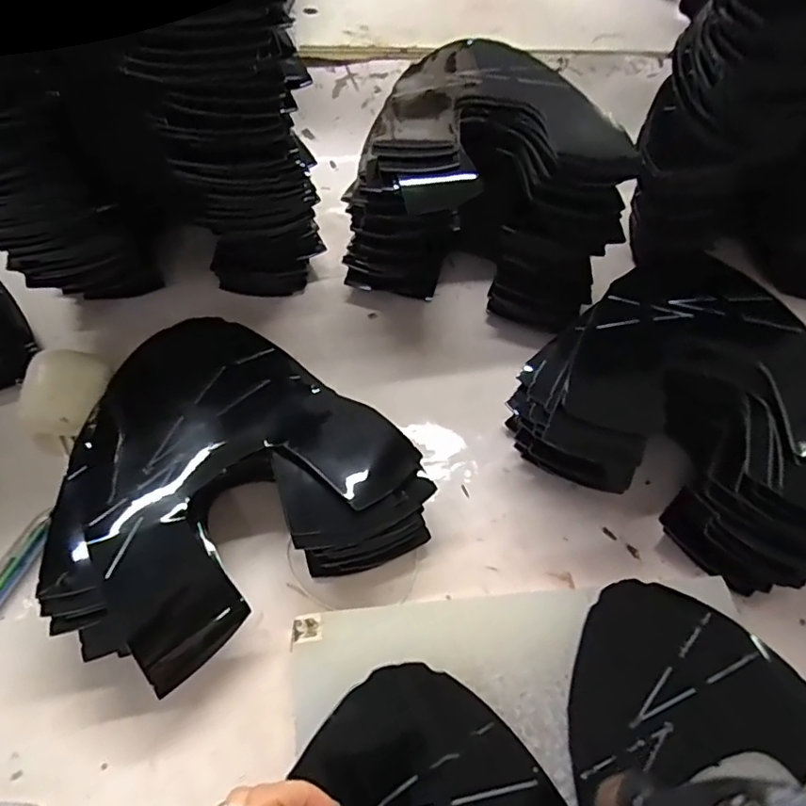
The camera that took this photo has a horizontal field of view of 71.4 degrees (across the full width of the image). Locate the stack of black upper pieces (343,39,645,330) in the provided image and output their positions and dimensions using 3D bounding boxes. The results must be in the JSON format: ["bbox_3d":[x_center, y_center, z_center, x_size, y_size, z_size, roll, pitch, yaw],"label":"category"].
[{"bbox_3d":[0.076,-0.171,0.477,0.204,0.137,0.188,20,54,7],"label":"stack of black upper pieces"}]

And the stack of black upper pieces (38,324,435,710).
[{"bbox_3d":[-0.117,0.042,0.359,0.216,0.062,0.207,-26,61,-24],"label":"stack of black upper pieces"}]

